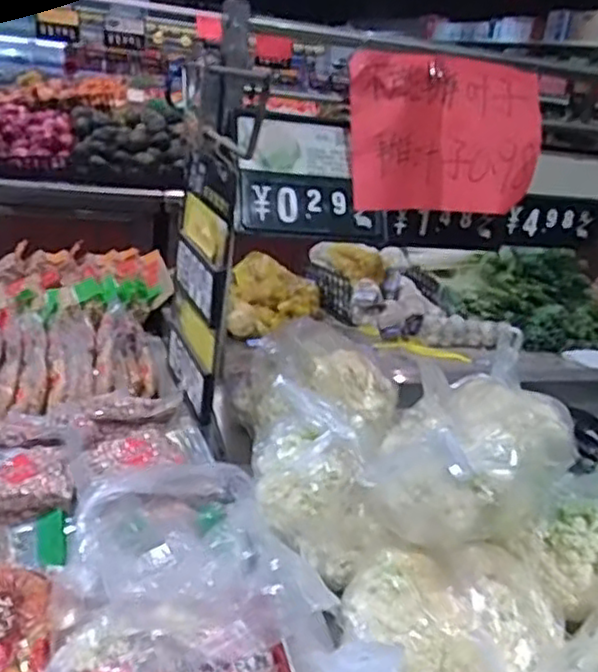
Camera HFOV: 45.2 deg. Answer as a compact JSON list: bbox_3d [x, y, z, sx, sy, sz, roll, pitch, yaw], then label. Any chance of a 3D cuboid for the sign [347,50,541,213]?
[{"bbox_3d":[0.198,-0.279,1.011,0.277,0.196,0.081,1,22,-16],"label":"sign"}]

